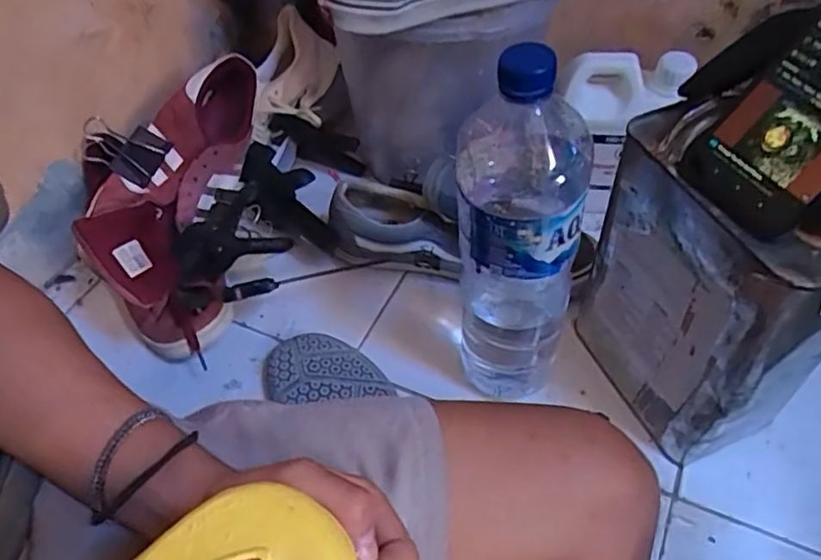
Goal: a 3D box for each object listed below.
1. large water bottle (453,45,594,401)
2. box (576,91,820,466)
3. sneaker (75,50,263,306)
[{"bbox_3d":[0.076,-0.022,0.453,0.086,0.302,0.084,10,52,12],"label":"large water bottle"},{"bbox_3d":[0.223,0.007,0.475,0.102,0.245,0.172,-21,52,-14],"label":"box"},{"bbox_3d":[-0.230,-0.094,0.585,0.108,0.086,0.270,9,51,11],"label":"sneaker"}]

